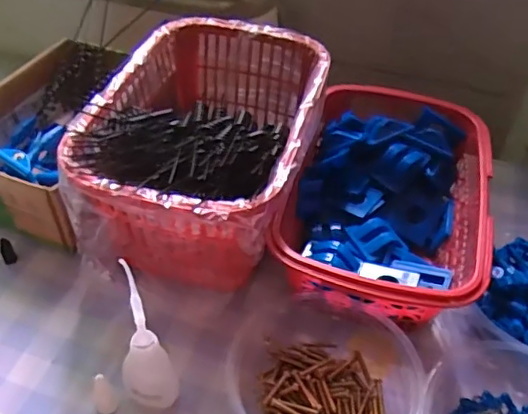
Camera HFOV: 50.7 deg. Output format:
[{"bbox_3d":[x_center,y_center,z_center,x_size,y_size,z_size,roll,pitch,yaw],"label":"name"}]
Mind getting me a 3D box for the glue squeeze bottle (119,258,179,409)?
[{"bbox_3d":[-0.069,0.080,0.317,0.027,0.120,0.023,26,51,21],"label":"glue squeeze bottle"}]

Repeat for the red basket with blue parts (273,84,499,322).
[{"bbox_3d":[0.095,0.000,0.435,0.139,0.069,0.202,14,47,11],"label":"red basket with blue parts"}]

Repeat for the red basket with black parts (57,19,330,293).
[{"bbox_3d":[-0.041,-0.044,0.447,0.151,0.109,0.225,13,47,10],"label":"red basket with black parts"}]

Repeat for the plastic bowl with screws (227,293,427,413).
[{"bbox_3d":[0.040,0.106,0.355,0.121,0.041,0.117,19,48,15],"label":"plastic bowl with screws"}]

